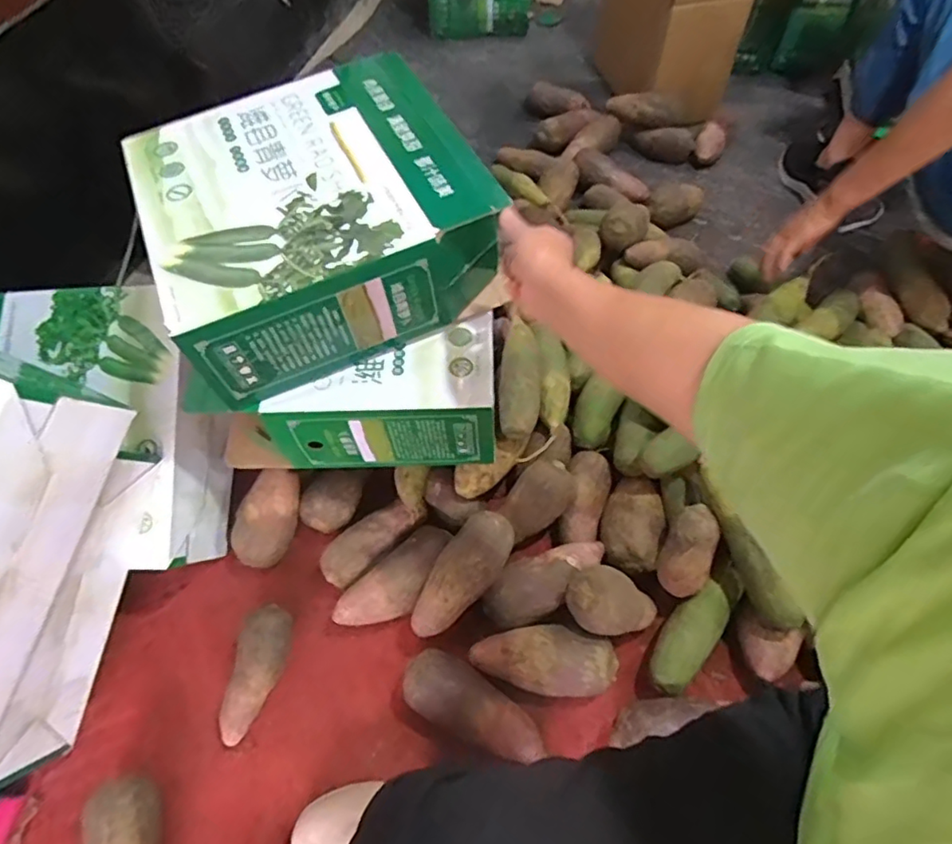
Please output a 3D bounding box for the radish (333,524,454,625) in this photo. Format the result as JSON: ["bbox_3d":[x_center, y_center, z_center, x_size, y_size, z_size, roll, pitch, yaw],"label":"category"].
[{"bbox_3d":[-0.099,0.212,0.779,0.070,0.067,0.175,40,66,23],"label":"radish"}]

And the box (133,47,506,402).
[{"bbox_3d":[-0.193,-0.244,0.711,0.351,0.149,0.349,-22,60,-13],"label":"box"}]

